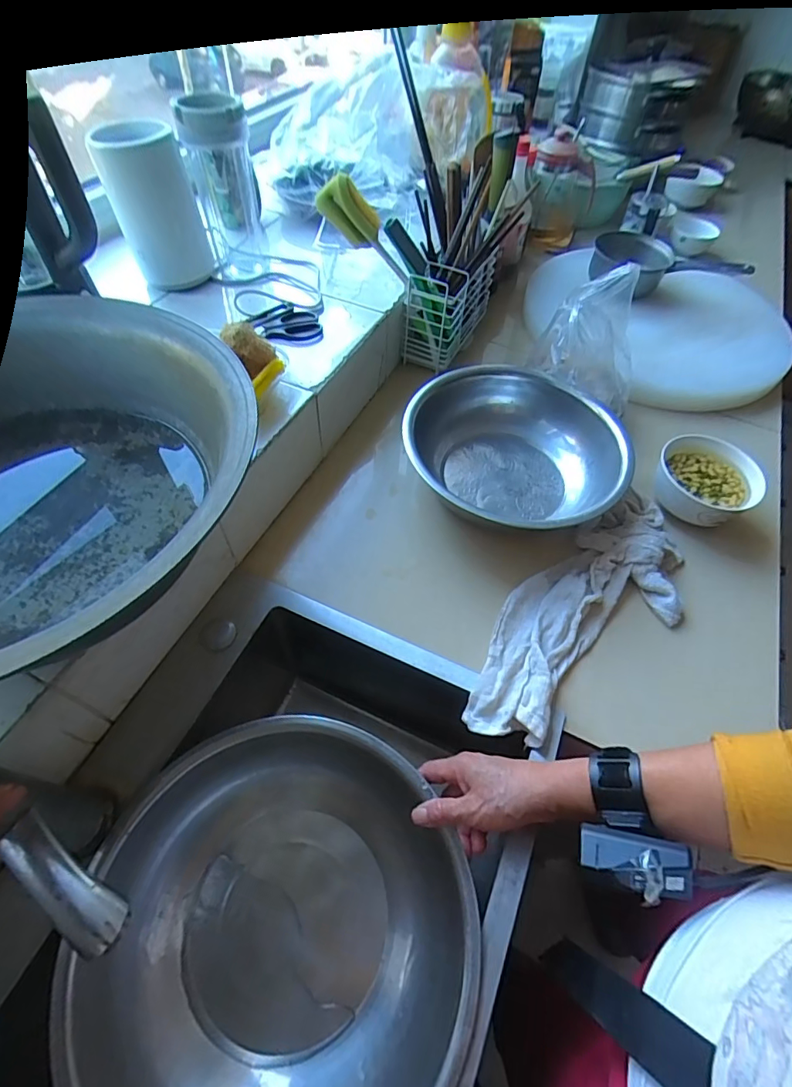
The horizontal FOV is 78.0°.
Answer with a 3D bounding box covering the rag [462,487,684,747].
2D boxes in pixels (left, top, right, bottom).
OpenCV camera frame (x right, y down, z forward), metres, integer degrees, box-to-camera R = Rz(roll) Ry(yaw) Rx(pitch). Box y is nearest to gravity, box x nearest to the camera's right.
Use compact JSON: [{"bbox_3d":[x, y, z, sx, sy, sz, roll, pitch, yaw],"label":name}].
[{"bbox_3d":[0.217,0.073,0.549,0.377,0.042,0.143,-36,64,-24],"label":"rag"}]

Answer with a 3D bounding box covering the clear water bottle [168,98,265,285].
[{"bbox_3d":[-0.246,-0.518,0.717,0.089,0.209,0.098,-7,56,-8],"label":"clear water bottle"}]

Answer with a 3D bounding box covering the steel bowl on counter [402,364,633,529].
[{"bbox_3d":[0.153,-0.116,0.649,0.272,0.086,0.273,1,55,-2],"label":"steel bowl on counter"}]

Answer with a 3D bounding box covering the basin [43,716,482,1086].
[{"bbox_3d":[-0.092,0.325,0.420,0.297,0.093,0.300,1,55,-2],"label":"basin"}]

